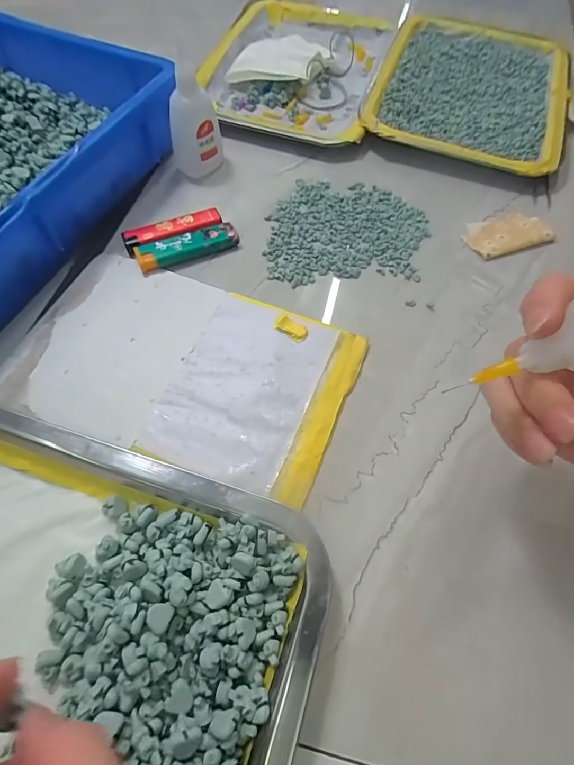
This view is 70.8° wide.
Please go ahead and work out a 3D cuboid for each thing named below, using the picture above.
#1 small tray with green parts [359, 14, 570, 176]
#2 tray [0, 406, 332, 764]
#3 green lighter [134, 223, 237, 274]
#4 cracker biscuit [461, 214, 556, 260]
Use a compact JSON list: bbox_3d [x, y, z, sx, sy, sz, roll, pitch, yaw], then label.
[{"bbox_3d":[0.190,-0.306,0.423,0.184,0.025,0.252,19,63,7],"label":"small tray with green parts"},{"bbox_3d":[-0.125,0.112,0.188,0.270,0.020,0.177,15,61,6],"label":"tray"},{"bbox_3d":[-0.078,-0.107,0.317,0.078,0.011,0.022,-21,63,-13],"label":"green lighter"},{"bbox_3d":[0.183,-0.125,0.338,0.072,0.006,0.039,-17,62,-12],"label":"cracker biscuit"}]

